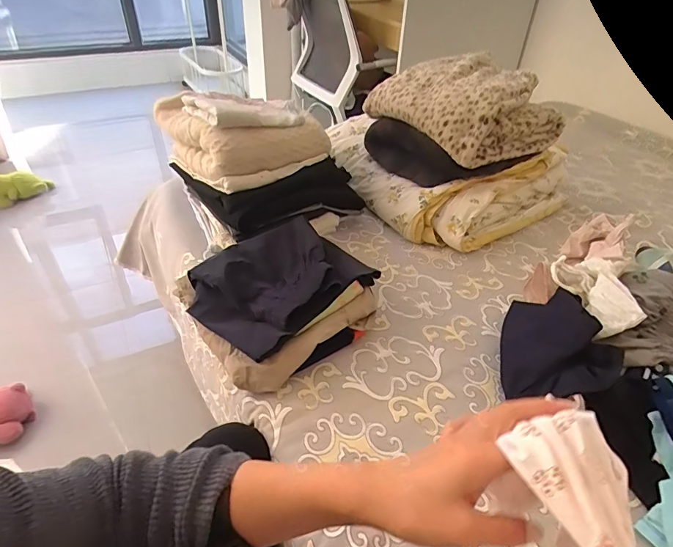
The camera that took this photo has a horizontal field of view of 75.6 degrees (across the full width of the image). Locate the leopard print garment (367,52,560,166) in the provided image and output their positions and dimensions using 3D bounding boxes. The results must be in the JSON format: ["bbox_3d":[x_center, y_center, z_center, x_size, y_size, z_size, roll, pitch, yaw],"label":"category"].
[{"bbox_3d":[0.280,-0.382,0.978,0.289,0.145,0.345,-29,49,-32],"label":"leopard print garment"}]

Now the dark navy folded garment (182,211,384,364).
[{"bbox_3d":[-0.101,0.010,0.740,0.222,0.077,0.262,33,48,32],"label":"dark navy folded garment"}]

